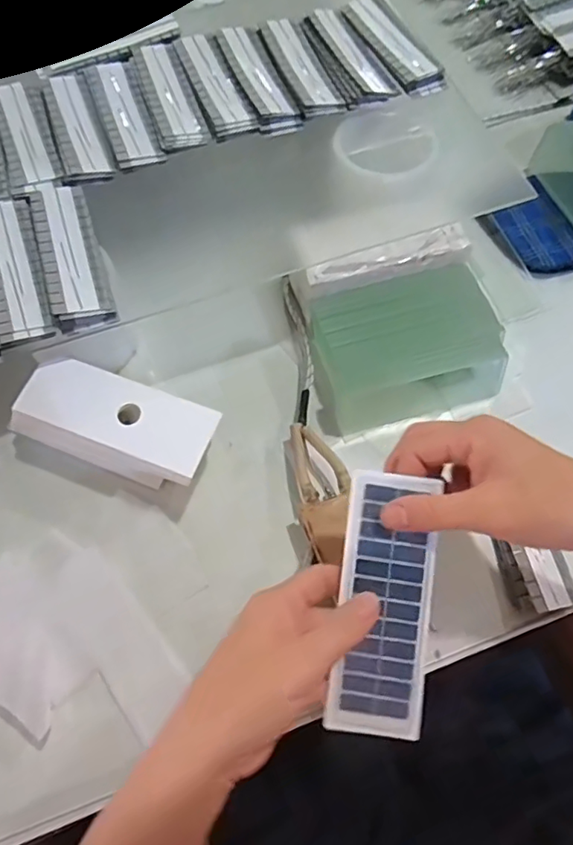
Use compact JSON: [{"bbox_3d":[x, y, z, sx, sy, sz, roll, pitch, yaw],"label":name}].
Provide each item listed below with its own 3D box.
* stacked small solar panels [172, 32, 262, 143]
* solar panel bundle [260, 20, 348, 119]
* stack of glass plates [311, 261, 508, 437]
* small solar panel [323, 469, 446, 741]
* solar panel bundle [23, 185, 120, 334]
[{"bbox_3d":[-0.066,-0.304,0.493,0.041,0.010,0.136,-21,68,-8],"label":"stacked small solar panels"},{"bbox_3d":[0.012,-0.324,0.499,0.041,0.007,0.129,-19,68,-7],"label":"solar panel bundle"},{"bbox_3d":[0.097,-0.060,0.451,0.144,0.054,0.103,-16,67,-6],"label":"stack of glass plates"},{"bbox_3d":[0.055,0.101,0.314,0.055,0.005,0.142,3,84,2],"label":"small solar panel"},{"bbox_3d":[-0.165,-0.131,0.420,0.043,0.014,0.137,-14,65,-19],"label":"solar panel bundle"}]

